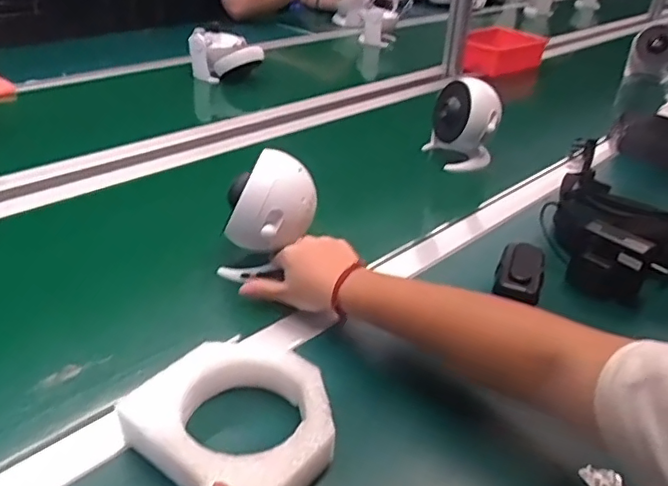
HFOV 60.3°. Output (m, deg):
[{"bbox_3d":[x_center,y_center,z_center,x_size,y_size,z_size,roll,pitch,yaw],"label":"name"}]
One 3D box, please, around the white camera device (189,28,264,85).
[{"bbox_3d":[-0.252,-0.429,1.330,0.170,0.101,0.089,-4,34,-11],"label":"white camera device"}]

